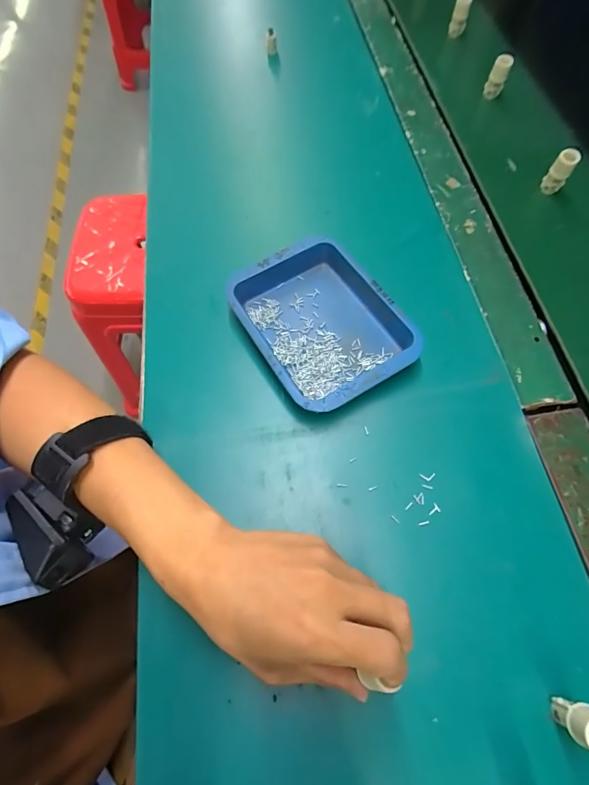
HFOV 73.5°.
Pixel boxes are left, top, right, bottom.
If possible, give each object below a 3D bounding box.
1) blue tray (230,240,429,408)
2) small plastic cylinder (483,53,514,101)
[{"bbox_3d":[0.020,-0.063,0.346,0.119,0.030,0.160,-29,68,-11],"label":"blue tray"},{"bbox_3d":[0.252,-0.392,0.489,0.019,0.042,0.016,31,70,15],"label":"small plastic cylinder"}]

